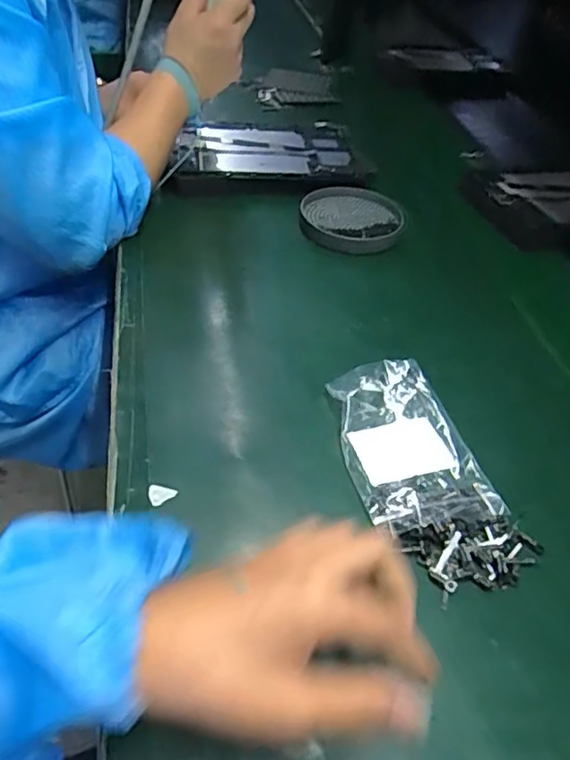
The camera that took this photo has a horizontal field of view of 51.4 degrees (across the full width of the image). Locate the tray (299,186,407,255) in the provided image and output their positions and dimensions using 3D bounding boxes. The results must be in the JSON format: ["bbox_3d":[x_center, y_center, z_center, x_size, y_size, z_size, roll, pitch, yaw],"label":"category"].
[{"bbox_3d":[0.076,-0.183,0.677,0.114,0.019,0.131,9,45,-1],"label":"tray"}]

